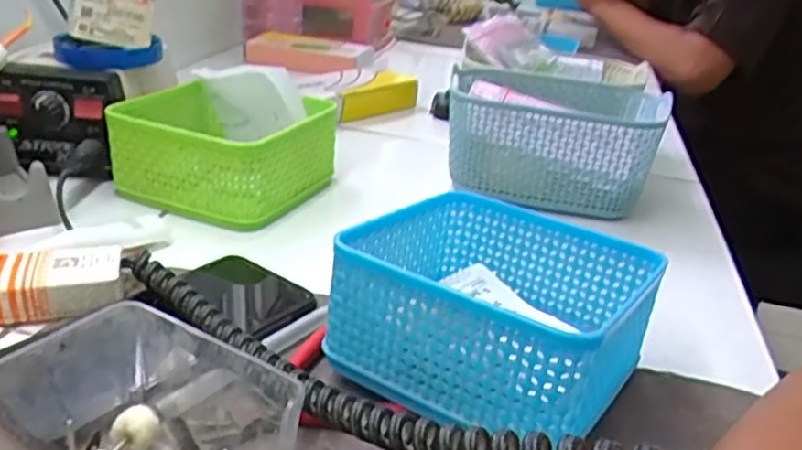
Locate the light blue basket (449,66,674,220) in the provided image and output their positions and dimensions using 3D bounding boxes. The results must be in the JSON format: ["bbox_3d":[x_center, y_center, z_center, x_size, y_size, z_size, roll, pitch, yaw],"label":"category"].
[{"bbox_3d":[0.122,-0.073,0.594,0.165,0.077,0.130,8,26,6],"label":"light blue basket"}]

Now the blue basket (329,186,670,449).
[{"bbox_3d":[0.048,0.039,0.355,0.129,0.072,0.133,19,29,28],"label":"blue basket"}]

